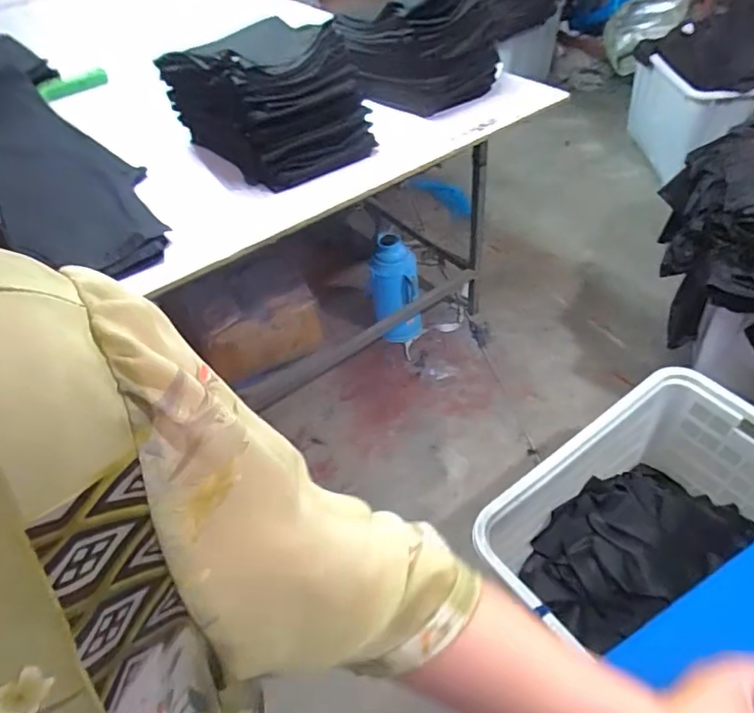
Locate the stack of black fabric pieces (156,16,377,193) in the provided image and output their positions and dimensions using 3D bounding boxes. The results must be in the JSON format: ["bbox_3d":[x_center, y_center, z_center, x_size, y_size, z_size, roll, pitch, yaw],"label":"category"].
[{"bbox_3d":[-0.236,-0.547,1.157,0.268,0.227,0.390,-36,53,-24],"label":"stack of black fabric pieces"}]

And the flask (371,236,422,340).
[{"bbox_3d":[0.061,-0.203,1.852,0.162,0.386,0.128,4,49,11],"label":"flask"}]

